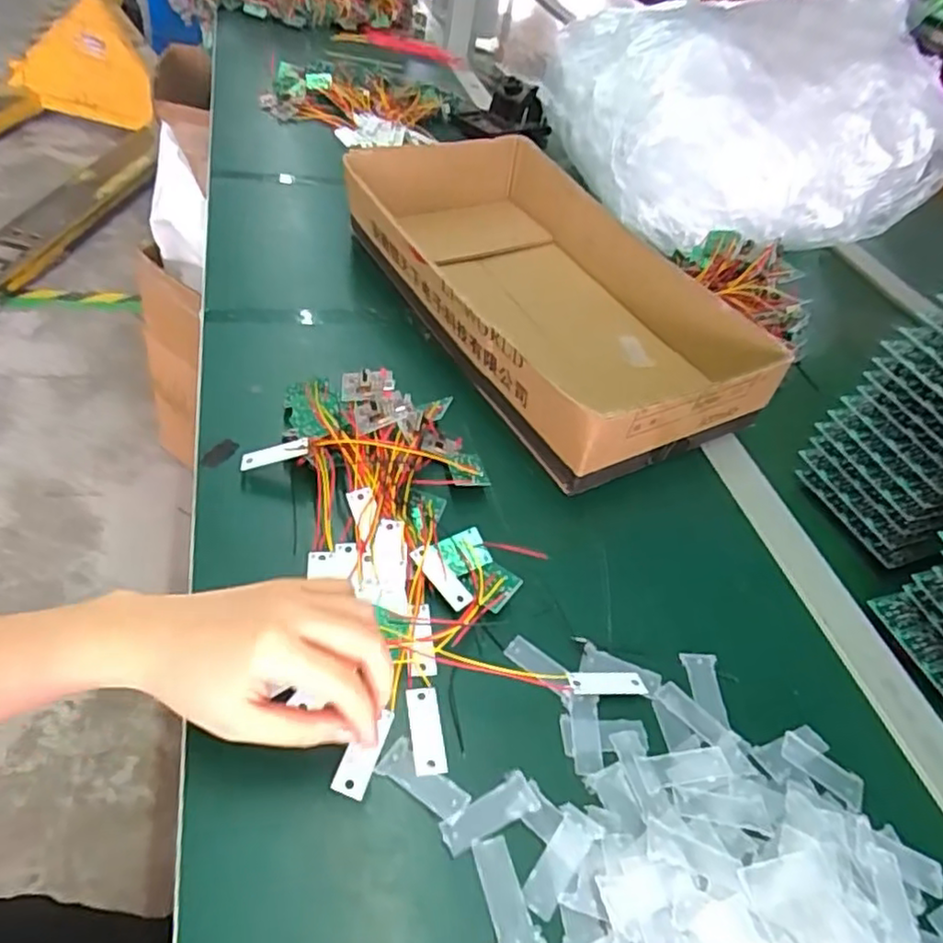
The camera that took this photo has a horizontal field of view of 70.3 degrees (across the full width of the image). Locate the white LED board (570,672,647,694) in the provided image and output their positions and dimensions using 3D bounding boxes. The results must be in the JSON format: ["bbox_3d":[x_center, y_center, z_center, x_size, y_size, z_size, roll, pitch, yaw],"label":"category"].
[{"bbox_3d":[0.079,0.122,0.387,0.045,0.006,0.013,4,45,-12],"label":"white LED board"}]

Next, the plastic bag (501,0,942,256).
[{"bbox_3d":[0.321,-0.455,0.820,0.383,0.181,0.378,-17,52,-29],"label":"plastic bag"}]

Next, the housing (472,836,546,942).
[{"bbox_3d":[0.015,0.194,0.306,0.023,0.004,0.048,-3,47,-18],"label":"housing"}]

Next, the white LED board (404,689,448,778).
[{"bbox_3d":[-0.024,0.138,0.357,0.017,0.007,0.047,0,46,-15],"label":"white LED board"}]

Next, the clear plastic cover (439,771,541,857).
[{"bbox_3d":[0.009,0.168,0.327,0.048,0.005,0.019,-18,53,-30],"label":"clear plastic cover"}]

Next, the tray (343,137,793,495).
[{"bbox_3d":[0.061,-0.183,0.617,0.230,0.069,0.436,-17,52,-29],"label":"tray"}]

